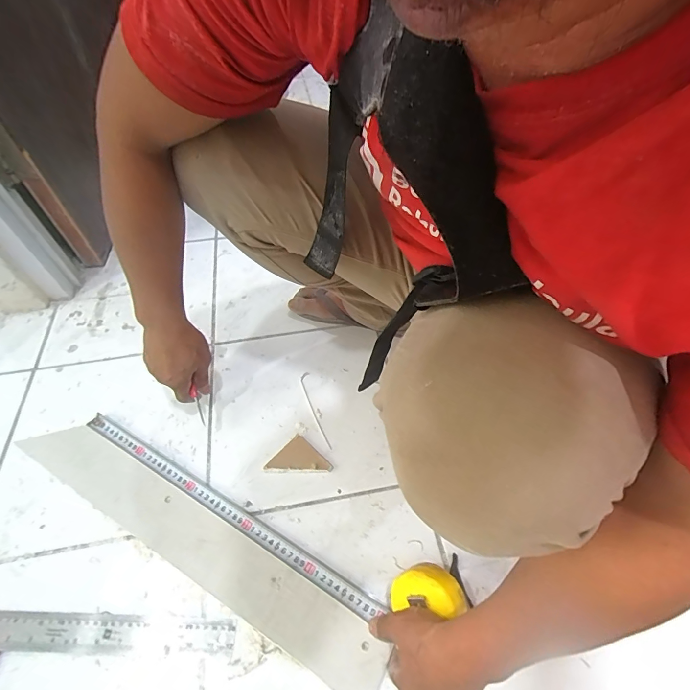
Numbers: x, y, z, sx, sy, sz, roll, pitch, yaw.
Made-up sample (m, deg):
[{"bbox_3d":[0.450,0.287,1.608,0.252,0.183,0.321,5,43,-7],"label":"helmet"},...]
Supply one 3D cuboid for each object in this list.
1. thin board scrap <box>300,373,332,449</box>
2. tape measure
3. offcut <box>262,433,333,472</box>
[{"bbox_3d":[-0.049,0.102,0.590,0.015,0.004,0.137,-16,56,-11],"label":"thin board scrap"},{"bbox_3d":[-0.127,0.213,0.483,0.537,0.071,0.072,18,56,20],"label":"tape measure"},{"bbox_3d":[-0.067,0.174,0.533,0.074,0.014,0.066,33,61,22],"label":"offcut"}]

